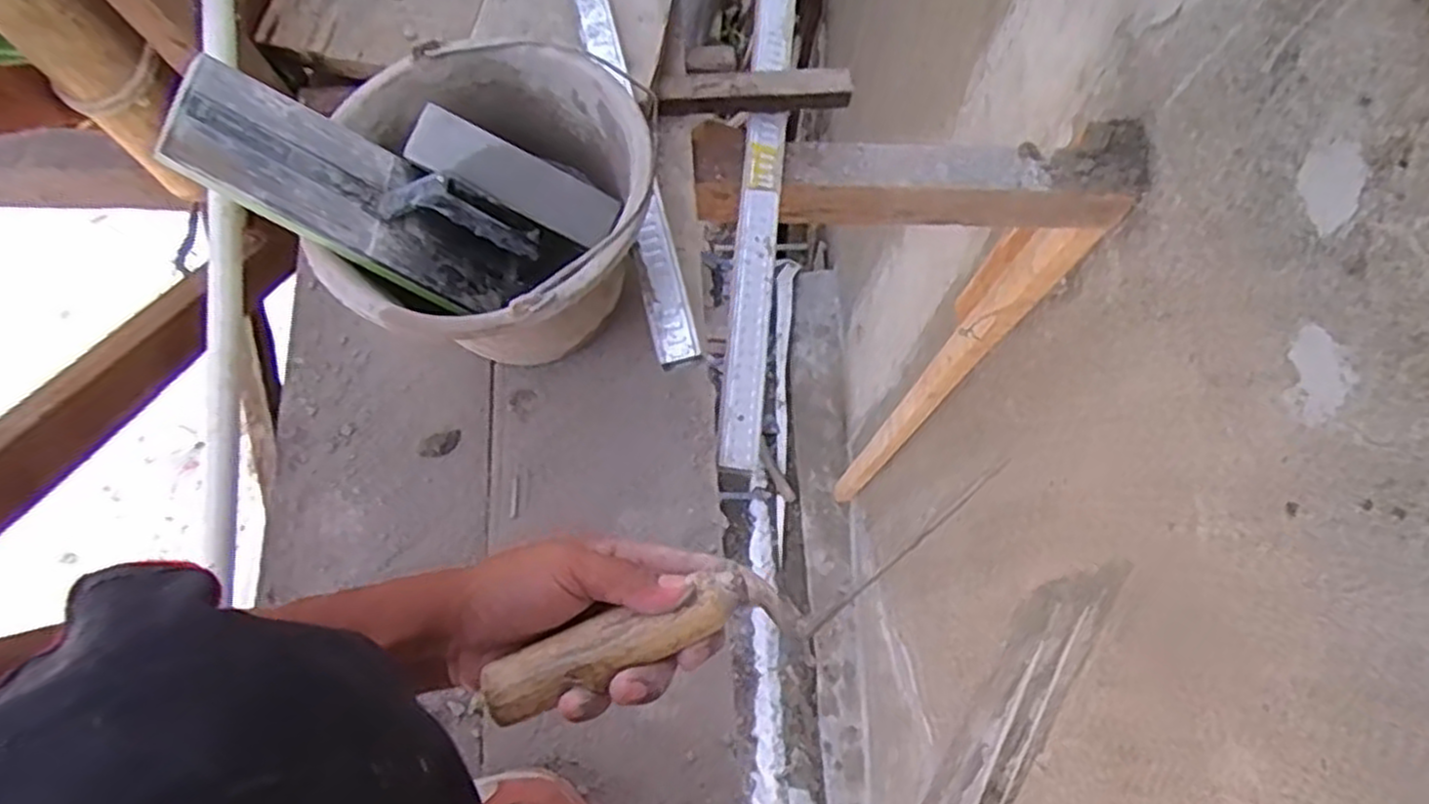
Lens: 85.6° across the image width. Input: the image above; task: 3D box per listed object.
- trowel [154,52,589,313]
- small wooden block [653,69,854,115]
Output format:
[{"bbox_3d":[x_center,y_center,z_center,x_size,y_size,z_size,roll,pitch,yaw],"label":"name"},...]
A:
[{"bbox_3d":[-0.240,-0.147,0.563,0.264,0.064,0.103,23,68,-31],"label":"trowel"},{"bbox_3d":[0.040,-0.311,0.773,0.191,0.034,0.030,-2,71,-3],"label":"small wooden block"}]

